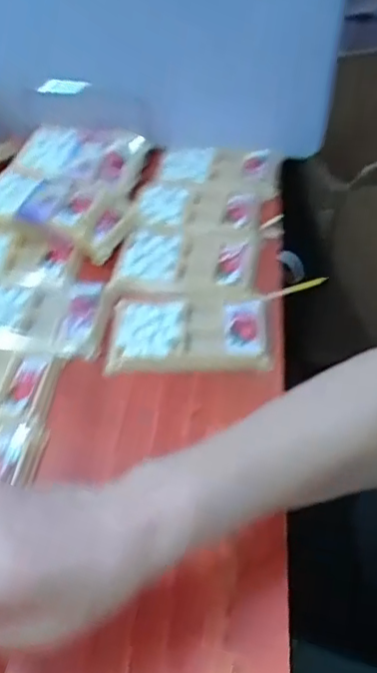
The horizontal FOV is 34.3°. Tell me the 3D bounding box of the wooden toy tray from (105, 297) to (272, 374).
[{"bbox_3d":[0.000,-0.008,0.525,0.134,0.012,0.086,-3,48,2],"label":"wooden toy tray"}]

